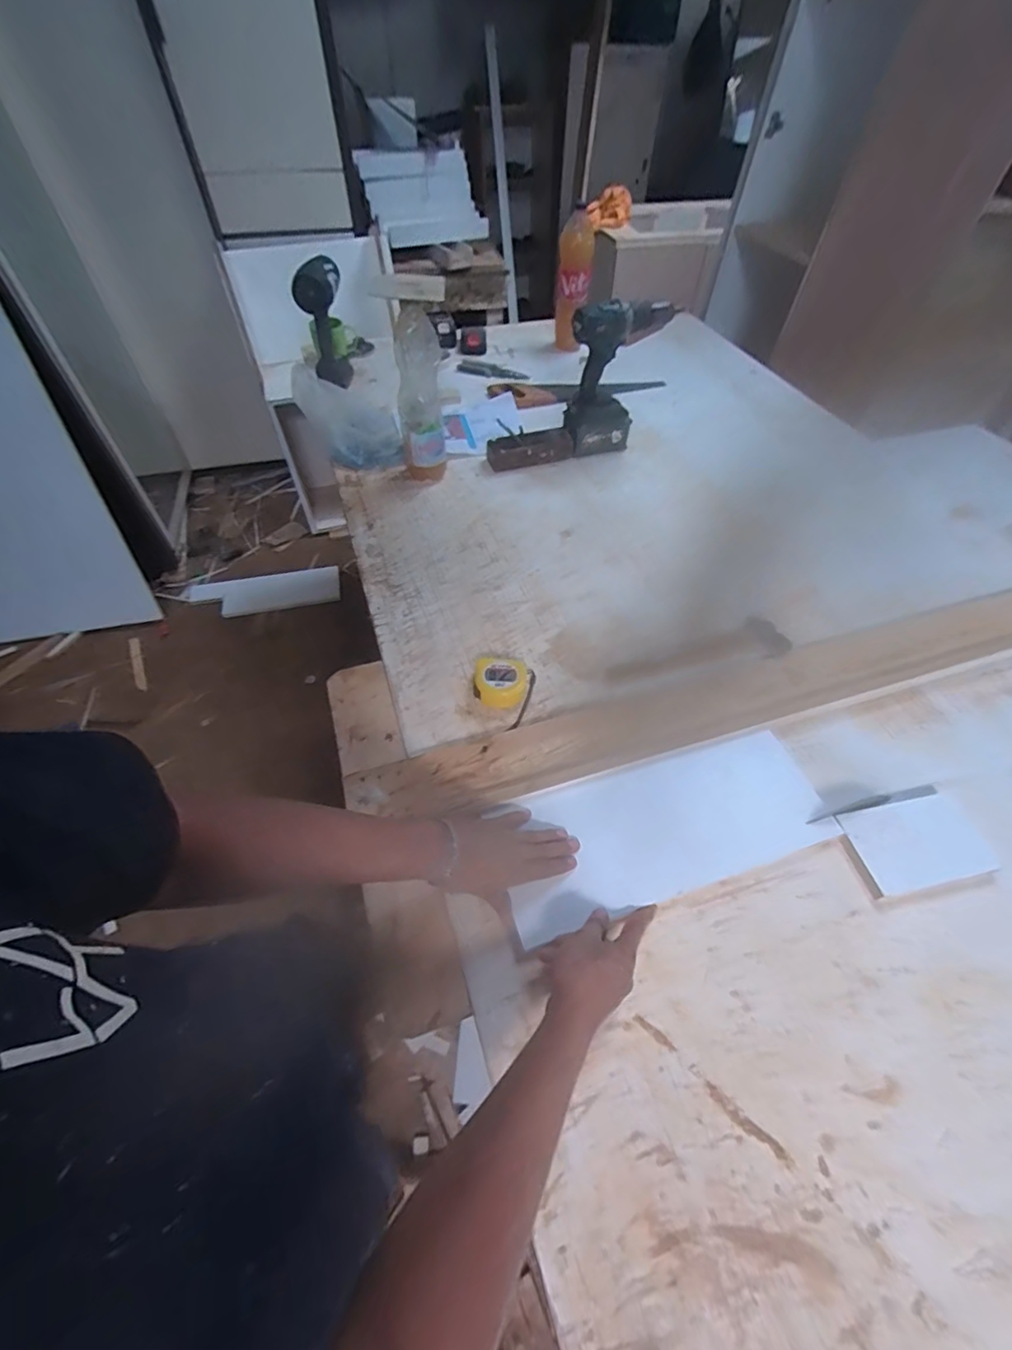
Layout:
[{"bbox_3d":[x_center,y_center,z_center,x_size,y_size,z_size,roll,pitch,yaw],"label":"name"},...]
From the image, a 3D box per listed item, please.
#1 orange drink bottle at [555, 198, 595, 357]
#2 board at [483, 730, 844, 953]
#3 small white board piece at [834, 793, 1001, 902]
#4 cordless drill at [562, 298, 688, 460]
[{"bbox_3d":[0.178,-1.037,1.441,0.086,0.311,0.091,6,52,4],"label":"orange drink bottle"},{"bbox_3d":[0.191,0.184,0.660,0.405,0.016,0.165,-16,54,-14],"label":"board"},{"bbox_3d":[0.494,0.207,0.657,0.161,0.012,0.100,-10,52,-8],"label":"small white board piece"},{"bbox_3d":[0.227,-0.609,1.122,0.204,0.284,0.069,-10,53,-9],"label":"cordless drill"}]

